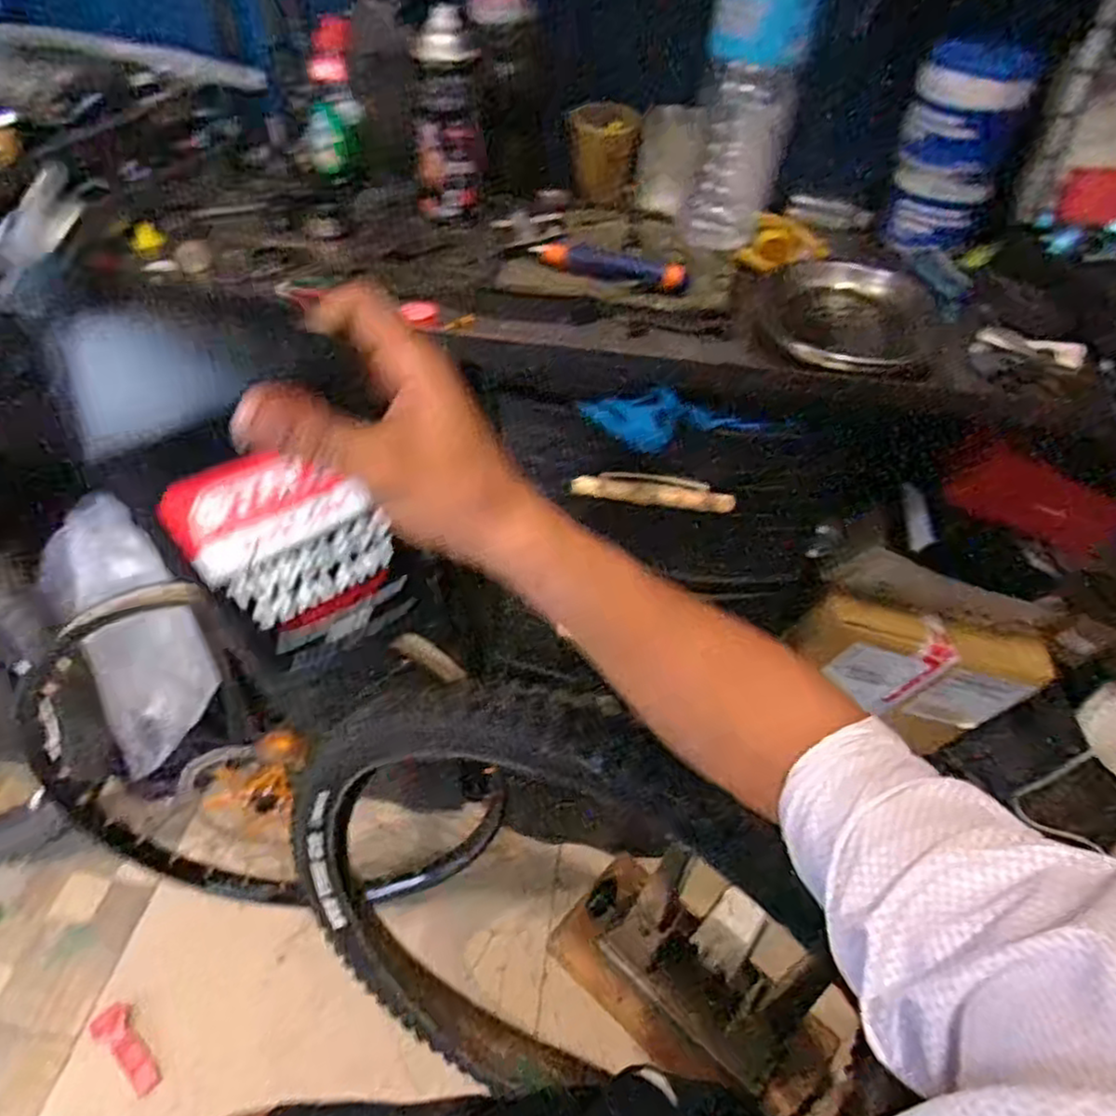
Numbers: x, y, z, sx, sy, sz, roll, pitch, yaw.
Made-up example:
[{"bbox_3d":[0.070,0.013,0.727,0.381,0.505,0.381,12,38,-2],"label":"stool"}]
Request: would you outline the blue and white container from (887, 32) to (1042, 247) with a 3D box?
[{"bbox_3d":[0.401,-0.423,0.728,0.082,0.176,0.077,-9,46,-15],"label":"blue and white container"}]

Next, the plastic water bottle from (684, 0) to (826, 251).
[{"bbox_3d":[0.196,-0.478,0.703,0.093,0.295,0.081,19,46,14],"label":"plastic water bottle"}]

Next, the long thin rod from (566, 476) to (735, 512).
[{"bbox_3d":[0.085,-0.058,0.632,0.143,0.014,0.018,7,45,2],"label":"long thin rod"}]

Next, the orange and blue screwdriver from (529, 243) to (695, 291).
[{"bbox_3d":[0.046,-0.276,0.667,0.153,0.025,0.028,15,45,10],"label":"orange and blue screwdriver"}]

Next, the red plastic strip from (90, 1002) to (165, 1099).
[{"bbox_3d":[-0.566,0.644,0.925,0.045,0.009,0.127,-33,56,-33],"label":"red plastic strip"}]

